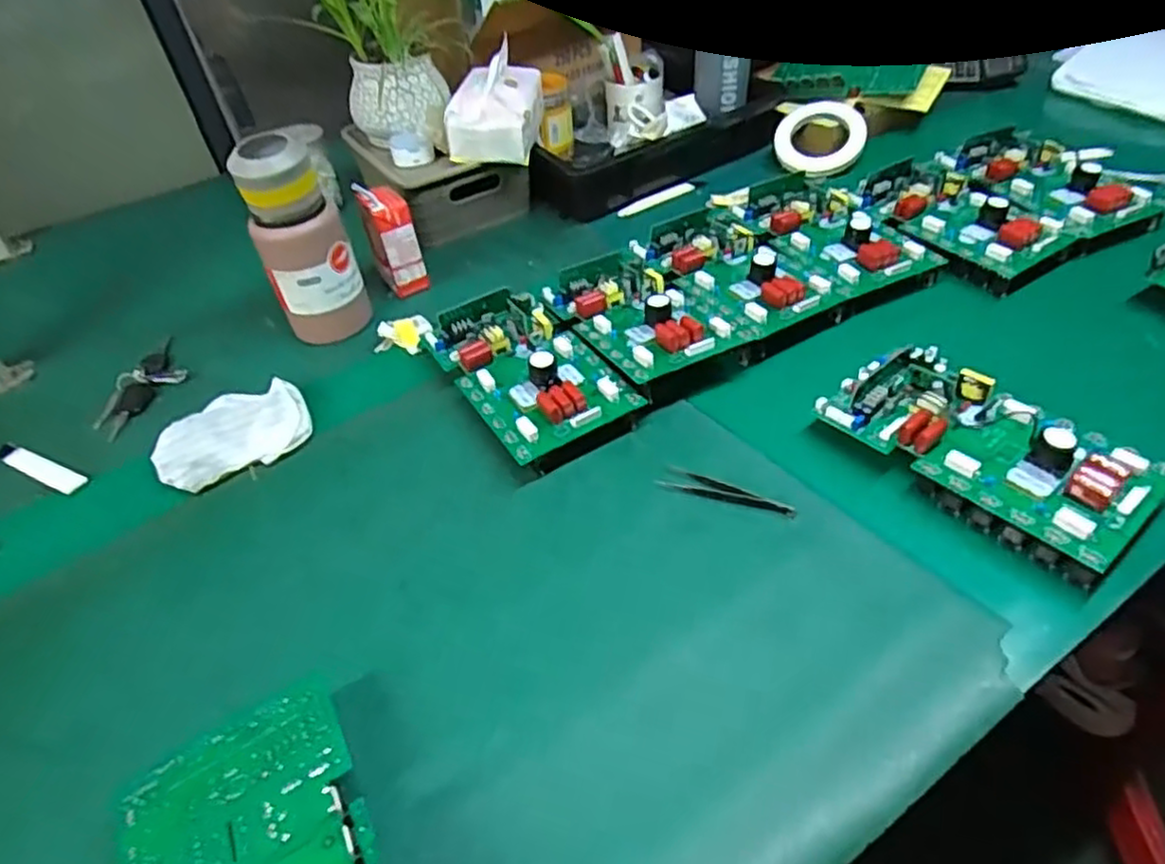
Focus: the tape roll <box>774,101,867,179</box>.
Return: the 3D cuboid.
[{"bbox_3d":[0.318,-0.393,0.958,0.120,0.023,0.120,-39,66,13],"label":"tape roll"}]

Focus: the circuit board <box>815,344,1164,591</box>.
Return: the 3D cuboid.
[{"bbox_3d":[0.307,0.007,0.549,0.117,0.050,0.227,-34,50,-25],"label":"circuit board"}]

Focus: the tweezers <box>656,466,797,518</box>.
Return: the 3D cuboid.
[{"bbox_3d":[0.116,0.047,0.569,0.106,0.005,0.022,13,48,20],"label":"tweezers"}]

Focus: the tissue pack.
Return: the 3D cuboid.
[{"bbox_3d":[-0.106,-0.401,0.870,0.100,0.088,0.130,4,45,11],"label":"tissue pack"}]

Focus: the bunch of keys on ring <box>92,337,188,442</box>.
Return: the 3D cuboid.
[{"bbox_3d":[-0.453,-0.050,0.739,0.049,0.018,0.151,1,45,8],"label":"bunch of keys on ring"}]

